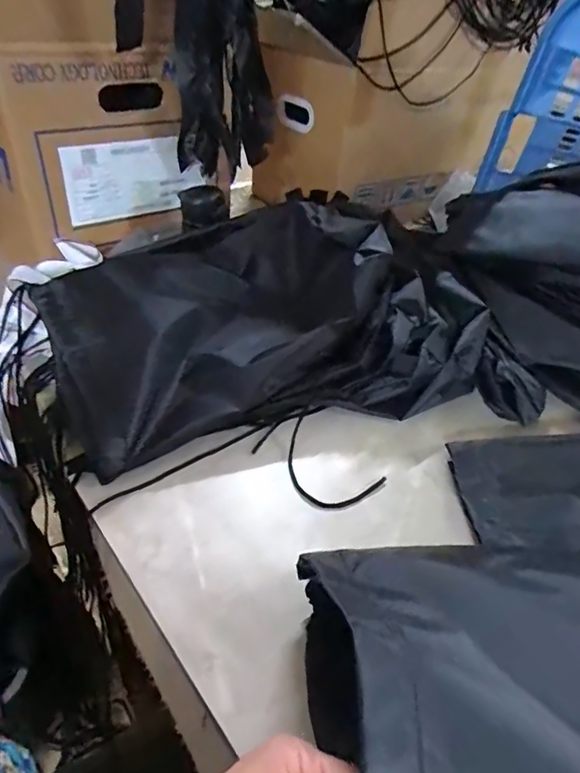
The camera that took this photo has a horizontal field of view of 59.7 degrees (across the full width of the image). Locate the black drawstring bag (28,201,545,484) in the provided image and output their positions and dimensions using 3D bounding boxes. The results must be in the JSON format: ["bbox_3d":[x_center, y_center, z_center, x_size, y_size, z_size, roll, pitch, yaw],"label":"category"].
[{"bbox_3d":[-0.014,-0.088,0.612,0.512,0.076,0.344,-8,58,-7],"label":"black drawstring bag"}]

